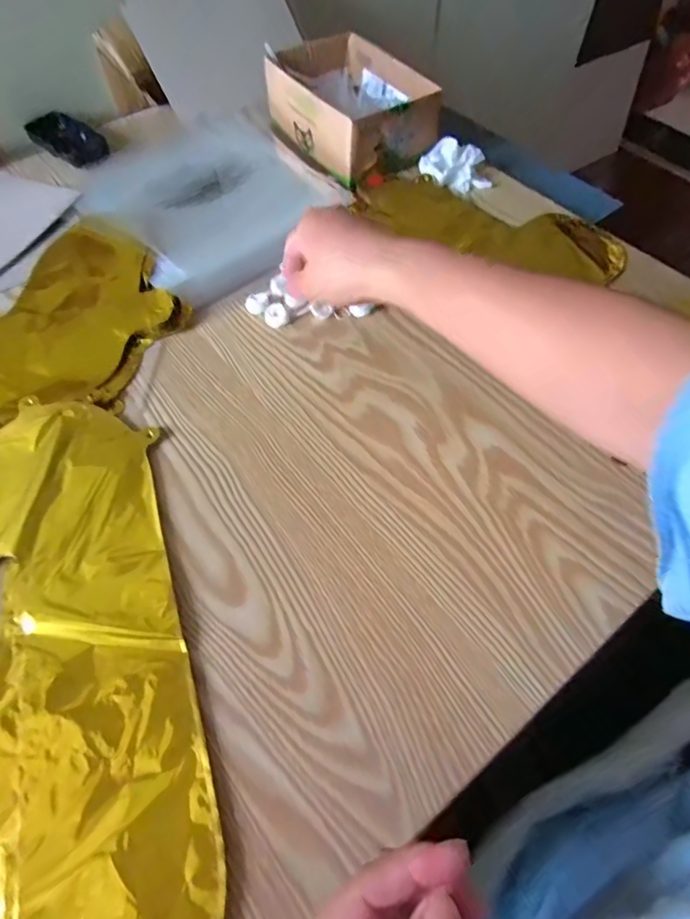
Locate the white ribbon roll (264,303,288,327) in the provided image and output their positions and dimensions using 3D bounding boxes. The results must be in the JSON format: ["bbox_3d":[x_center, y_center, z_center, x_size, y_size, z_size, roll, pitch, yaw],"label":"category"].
[{"bbox_3d":[-0.063,-0.133,0.458,0.021,0.010,0.022,-1,60,2],"label":"white ribbon roll"}]

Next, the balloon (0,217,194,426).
[{"bbox_3d":[-0.351,-0.081,0.429,0.404,0.016,0.204,-30,63,-15],"label":"balloon"}]

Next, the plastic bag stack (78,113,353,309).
[{"bbox_3d":[-0.152,-0.295,0.552,0.223,0.019,0.279,-36,65,-18],"label":"plastic bag stack"}]

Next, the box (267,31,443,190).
[{"bbox_3d":[0.006,-0.424,0.592,0.149,0.062,0.214,-28,63,-14],"label":"box"}]

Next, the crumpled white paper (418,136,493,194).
[{"bbox_3d":[0.124,-0.330,0.558,0.079,0.028,0.054,11,61,8],"label":"crumpled white paper"}]

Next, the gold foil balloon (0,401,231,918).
[{"bbox_3d":[-0.222,0.112,0.313,0.375,0.015,0.326,15,61,10],"label":"gold foil balloon"}]

